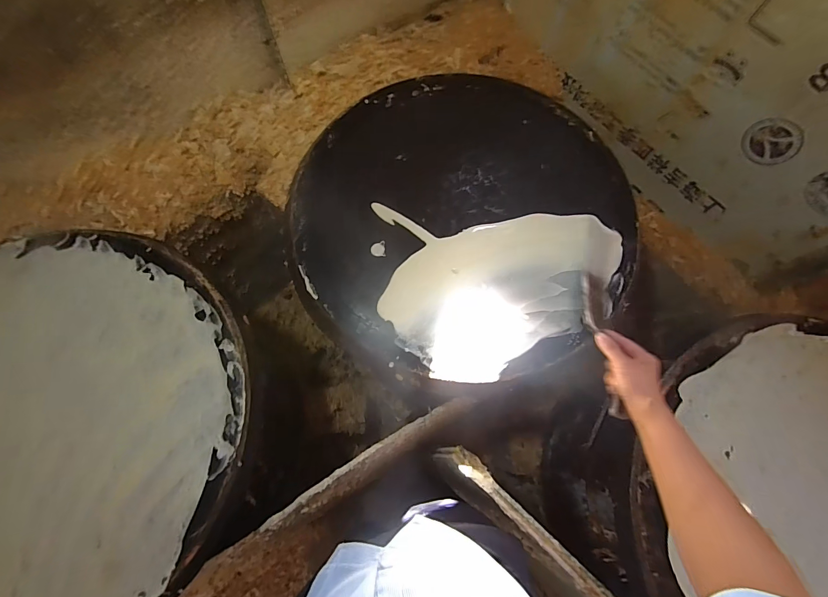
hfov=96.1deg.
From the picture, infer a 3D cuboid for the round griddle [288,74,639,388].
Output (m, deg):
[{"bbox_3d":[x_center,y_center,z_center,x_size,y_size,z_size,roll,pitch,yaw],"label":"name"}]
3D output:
[{"bbox_3d":[0.088,-0.170,0.674,0.602,0.072,0.617,-4,73,-4],"label":"round griddle"}]

